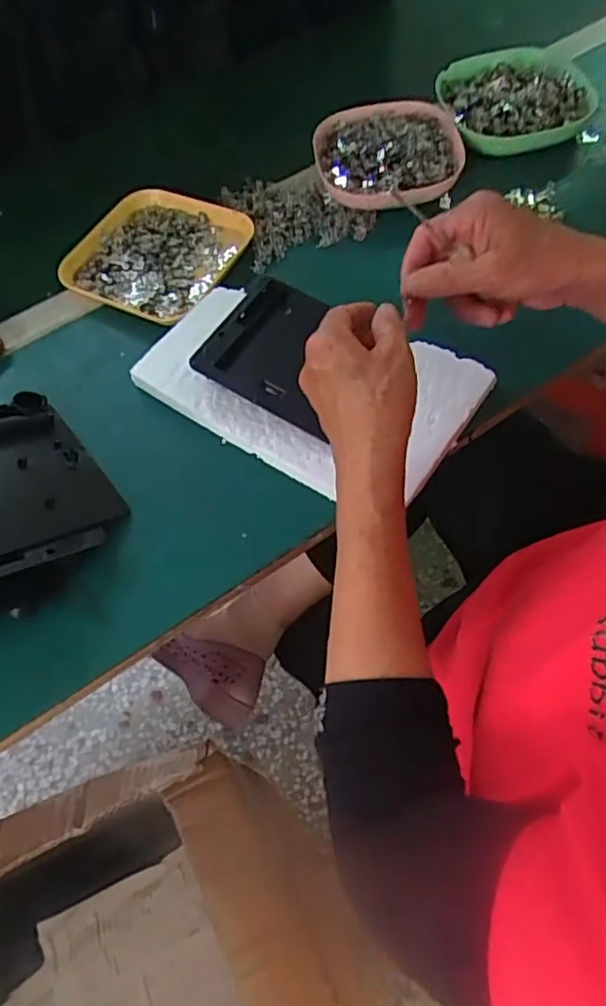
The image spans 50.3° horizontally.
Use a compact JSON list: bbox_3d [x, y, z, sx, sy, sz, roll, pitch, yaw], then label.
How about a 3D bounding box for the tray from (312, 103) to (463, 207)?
[{"bbox_3d":[0.082,-0.335,0.621,0.137,0.034,0.130,-4,60,2],"label":"tray"}]

